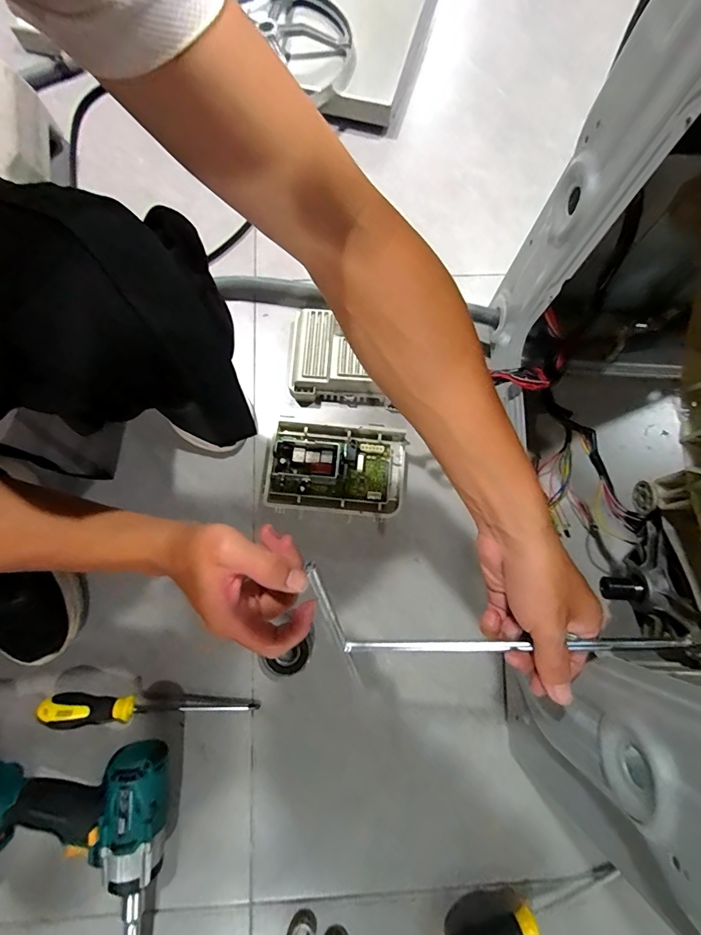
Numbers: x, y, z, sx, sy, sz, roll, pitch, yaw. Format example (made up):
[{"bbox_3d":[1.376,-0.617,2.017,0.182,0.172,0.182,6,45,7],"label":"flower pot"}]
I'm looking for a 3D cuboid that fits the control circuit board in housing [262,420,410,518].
[{"bbox_3d":[-0.019,0.003,0.546,0.187,0.046,0.128,5,76,1],"label":"control circuit board in housing"}]

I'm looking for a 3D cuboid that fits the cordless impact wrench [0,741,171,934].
[{"bbox_3d":[-0.324,0.503,0.399,0.257,0.084,0.384,-2,76,-1],"label":"cordless impact wrench"}]

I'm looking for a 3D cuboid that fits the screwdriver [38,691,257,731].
[{"bbox_3d":[-0.239,0.281,0.478,0.246,0.037,0.045,-4,76,-2],"label":"screwdriver"}]

